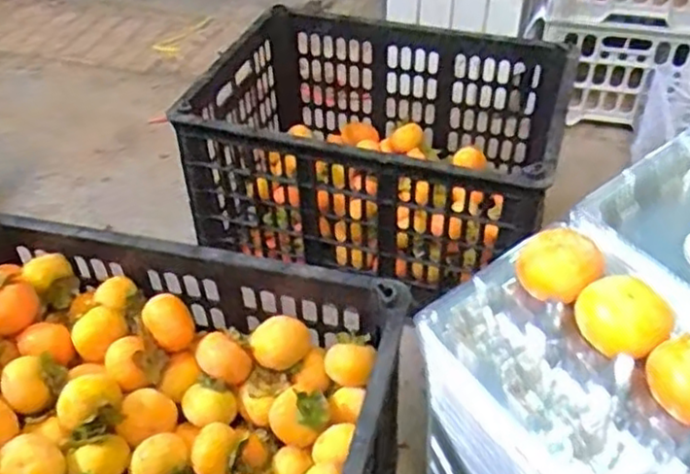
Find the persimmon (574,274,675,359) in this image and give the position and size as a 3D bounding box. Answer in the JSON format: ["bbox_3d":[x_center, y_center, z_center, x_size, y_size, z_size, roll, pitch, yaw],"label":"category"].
[{"bbox_3d":[0.186,0.057,0.471,0.053,0.044,0.059,-16,47,-12],"label":"persimmon"}]

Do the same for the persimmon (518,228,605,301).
[{"bbox_3d":[0.152,0.025,0.509,0.048,0.053,0.060,-21,48,-16],"label":"persimmon"}]

